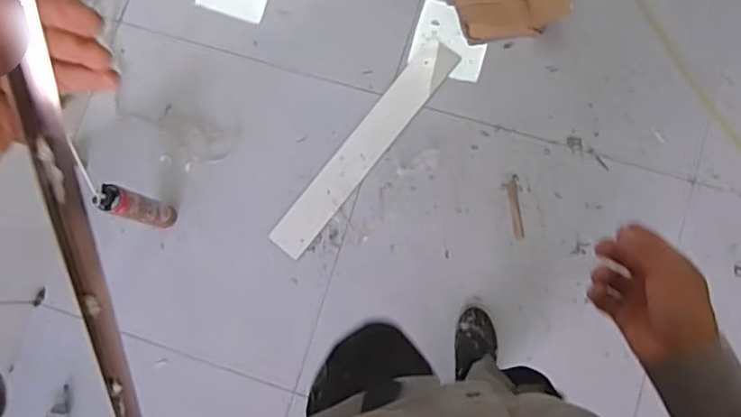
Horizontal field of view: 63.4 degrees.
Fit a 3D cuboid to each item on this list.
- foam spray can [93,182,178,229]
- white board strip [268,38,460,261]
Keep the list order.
[{"bbox_3d":[-0.545,0.001,1.432,0.060,0.323,0.061,-1,81,5],"label":"foam spray can"},{"bbox_3d":[-0.010,-0.162,1.581,0.101,0.019,0.678,38,86,8],"label":"white board strip"}]

